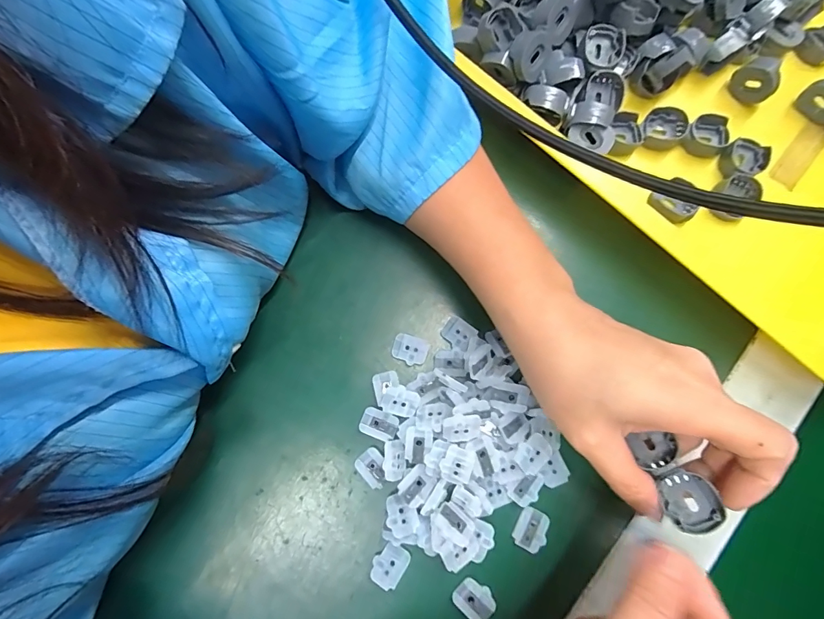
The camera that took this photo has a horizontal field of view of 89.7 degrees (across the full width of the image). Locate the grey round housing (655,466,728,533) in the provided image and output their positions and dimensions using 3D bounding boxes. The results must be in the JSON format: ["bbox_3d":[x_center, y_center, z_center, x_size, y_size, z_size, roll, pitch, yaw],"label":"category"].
[{"bbox_3d":[0.135,0.092,0.199,0.012,0.023,0.028,15,63,-40],"label":"grey round housing"}]

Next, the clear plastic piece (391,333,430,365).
[{"bbox_3d":[-0.001,0.024,0.253,0.021,0.004,0.016,19,79,3],"label":"clear plastic piece"}]

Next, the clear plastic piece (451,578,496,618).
[{"bbox_3d":[0.034,0.157,0.224,0.017,0.004,0.022,-44,82,-9],"label":"clear plastic piece"}]

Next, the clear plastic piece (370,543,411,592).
[{"bbox_3d":[-0.012,0.140,0.226,0.017,0.004,0.021,33,80,6],"label":"clear plastic piece"}]

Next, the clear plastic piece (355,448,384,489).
[{"bbox_3d":[-0.022,0.091,0.236,0.015,0.004,0.021,-38,81,-8],"label":"clear plastic piece"}]

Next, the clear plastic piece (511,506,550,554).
[{"bbox_3d":[0.067,0.124,0.234,0.017,0.004,0.021,26,79,5],"label":"clear plastic piece"}]

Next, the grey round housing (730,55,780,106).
[{"bbox_3d":[0.233,-0.155,0.280,0.009,0.025,0.027,-42,81,-8],"label":"grey round housing"}]

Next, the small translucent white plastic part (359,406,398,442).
[{"bbox_3d":[-0.019,0.067,0.241,0.022,0.004,0.015,21,79,4],"label":"small translucent white plastic part"}]

